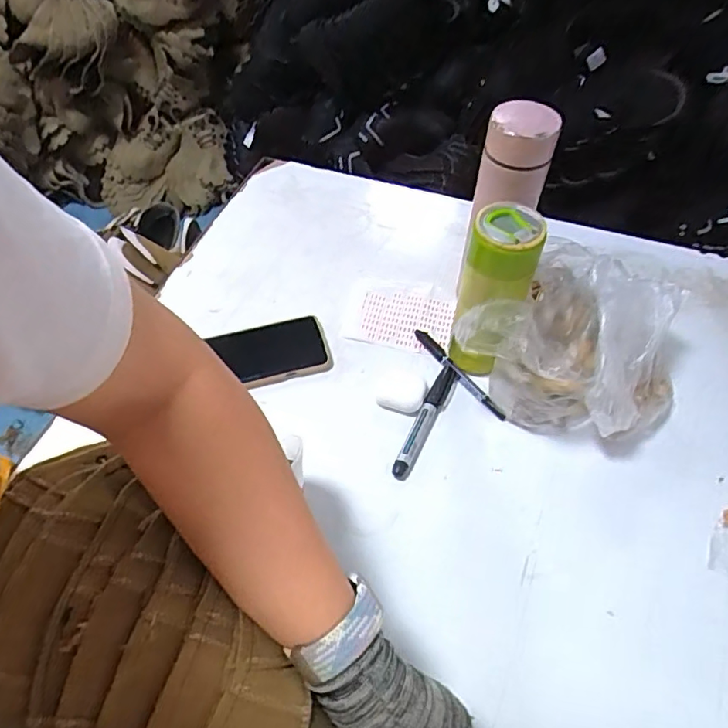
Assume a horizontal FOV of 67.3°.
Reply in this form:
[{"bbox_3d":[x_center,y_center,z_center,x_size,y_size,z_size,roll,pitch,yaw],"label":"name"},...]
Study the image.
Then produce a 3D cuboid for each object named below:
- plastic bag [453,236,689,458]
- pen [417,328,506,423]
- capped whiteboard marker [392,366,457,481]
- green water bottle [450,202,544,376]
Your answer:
[{"bbox_3d":[0.230,-0.030,0.556,0.199,0.133,0.235,29,58,19],"label":"plastic bag"},{"bbox_3d":[0.103,0.008,0.602,0.015,0.008,0.143,-27,58,-19],"label":"pen"},{"bbox_3d":[0.064,0.056,0.565,0.019,0.018,0.142,22,56,15],"label":"capped whiteboard marker"},{"bbox_3d":[0.126,-0.067,0.545,0.060,0.189,0.054,12,54,8],"label":"green water bottle"}]

